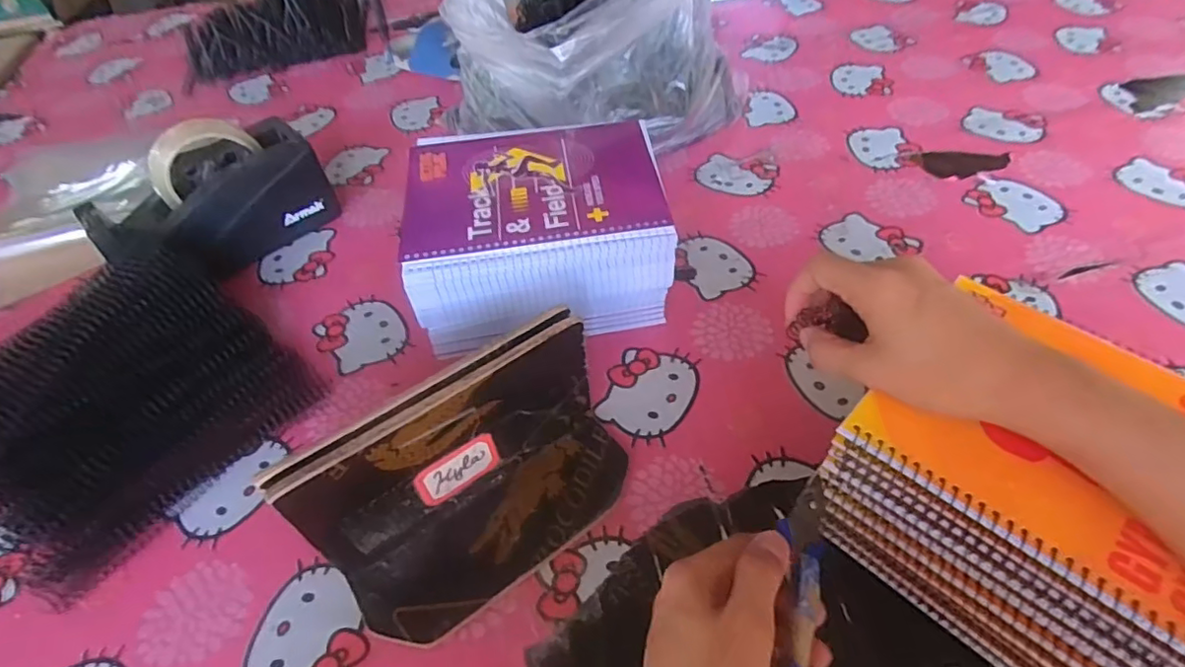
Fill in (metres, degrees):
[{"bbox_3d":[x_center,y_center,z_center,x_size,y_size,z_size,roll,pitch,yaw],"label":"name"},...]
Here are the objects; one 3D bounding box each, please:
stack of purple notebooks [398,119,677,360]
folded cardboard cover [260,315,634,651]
[{"bbox_3d":[-0.043,-0.077,0.507,0.201,0.119,0.172,-5,50,0],"label":"stack of purple notebooks"},{"bbox_3d":[-0.069,0.089,0.371,0.195,0.121,0.085,-31,53,-21],"label":"folded cardboard cover"}]

